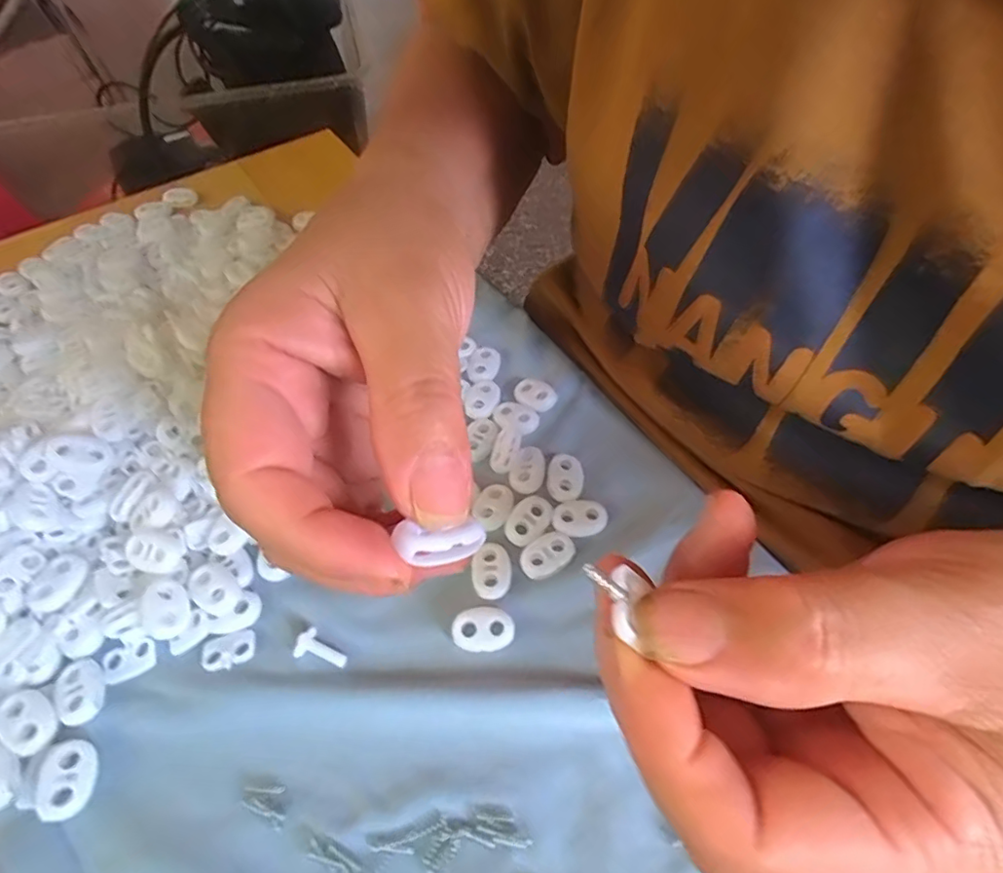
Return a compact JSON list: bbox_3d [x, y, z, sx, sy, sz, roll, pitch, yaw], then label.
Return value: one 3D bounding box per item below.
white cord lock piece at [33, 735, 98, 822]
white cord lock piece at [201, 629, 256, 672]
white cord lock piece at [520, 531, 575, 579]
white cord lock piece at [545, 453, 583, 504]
[{"bbox_3d":[-0.141,0.111,0.181,0.015,0.006,0.023,-17,56,-10],"label":"white cord lock piece"},{"bbox_3d":[-0.100,0.078,0.203,0.019,0.004,0.012,-13,56,-7],"label":"white cord lock piece"},{"bbox_3d":[0.018,0.046,0.218,0.022,0.004,0.015,-29,59,-17],"label":"white cord lock piece"},{"bbox_3d":[0.027,0.017,0.237,0.015,0.004,0.023,4,55,5],"label":"white cord lock piece"}]

